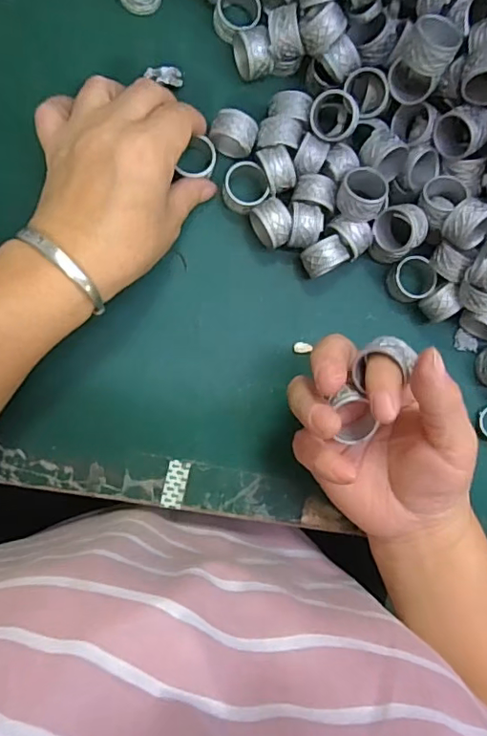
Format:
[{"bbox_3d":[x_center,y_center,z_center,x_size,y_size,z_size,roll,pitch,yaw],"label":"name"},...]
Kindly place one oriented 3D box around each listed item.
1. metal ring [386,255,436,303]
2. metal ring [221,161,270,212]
[{"bbox_3d":[0.108,-0.057,0.348,0.026,0.018,0.026,0,88,-7],"label":"metal ring"},{"bbox_3d":[0.002,-0.111,0.333,0.028,0.019,0.028,0,88,-7],"label":"metal ring"}]

